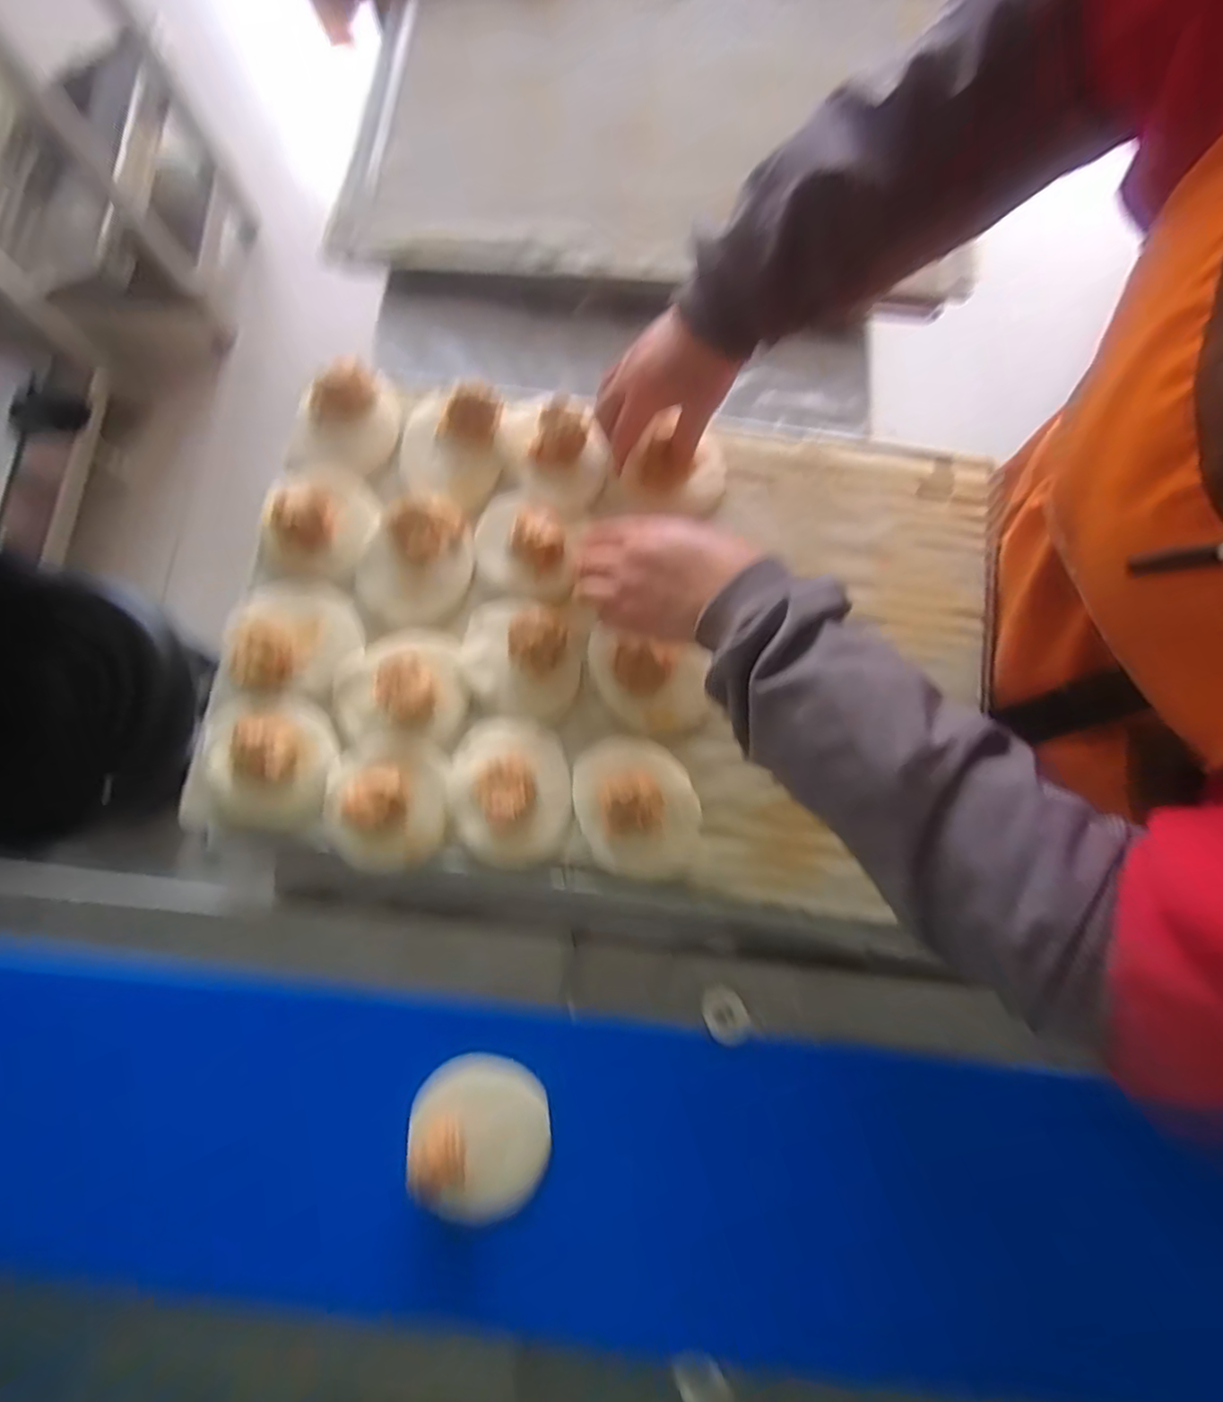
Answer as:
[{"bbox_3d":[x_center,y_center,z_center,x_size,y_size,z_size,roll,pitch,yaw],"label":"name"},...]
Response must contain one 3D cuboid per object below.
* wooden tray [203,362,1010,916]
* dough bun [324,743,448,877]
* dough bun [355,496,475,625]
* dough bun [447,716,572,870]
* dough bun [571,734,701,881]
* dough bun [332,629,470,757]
[{"bbox_3d":[0.001,-0.054,0.485,0.589,0.035,0.421,10,79,2],"label":"wooden tray"},{"bbox_3d":[-0.167,0.077,0.451,0.084,0.026,0.091,-11,79,-2],"label":"dough bun"},{"bbox_3d":[-0.157,-0.114,0.494,0.081,0.028,0.103,36,81,7],"label":"dough bun"},{"bbox_3d":[-0.076,0.064,0.458,0.087,0.034,0.109,-9,79,-2],"label":"dough bun"},{"bbox_3d":[0.019,0.075,0.453,0.086,0.026,0.105,-18,79,-3],"label":"dough bun"},{"bbox_3d":[-0.162,-0.011,0.472,0.099,0.024,0.094,-10,79,-2],"label":"dough bun"}]

